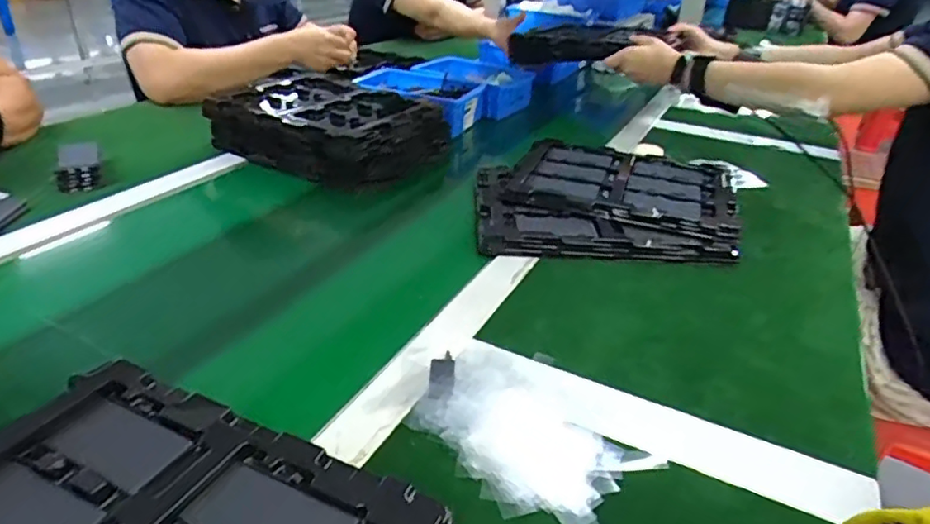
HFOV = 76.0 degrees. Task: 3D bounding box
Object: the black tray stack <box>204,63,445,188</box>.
[{"bbox_3d":[-0.197,-0.197,0.871,0.289,0.074,0.217,16,32,20],"label":"black tray stack"}]

